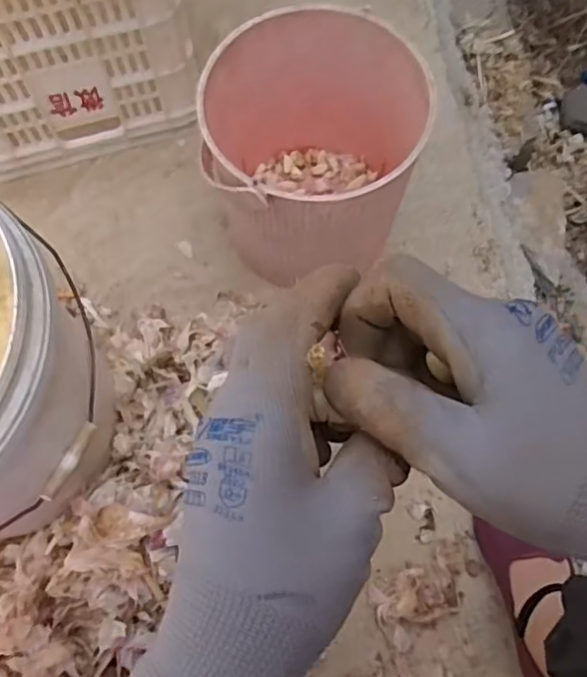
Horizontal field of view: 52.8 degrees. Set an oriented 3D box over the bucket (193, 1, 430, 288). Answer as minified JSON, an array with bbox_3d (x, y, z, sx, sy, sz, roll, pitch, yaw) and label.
[{"bbox_3d":[0.022,-0.209,0.742,0.242,0.260,0.241,0,71,0],"label":"bucket"}]

